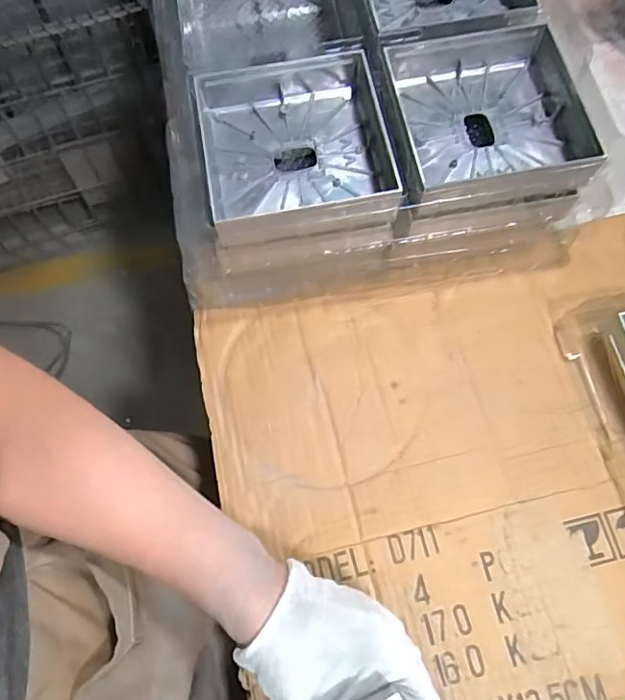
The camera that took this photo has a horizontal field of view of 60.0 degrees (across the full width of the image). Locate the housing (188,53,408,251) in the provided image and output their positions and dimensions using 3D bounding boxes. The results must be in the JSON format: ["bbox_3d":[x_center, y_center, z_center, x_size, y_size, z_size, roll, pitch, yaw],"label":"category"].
[{"bbox_3d":[-0.014,-0.154,0.411,0.137,0.043,0.145,-7,70,-2],"label":"housing"}]

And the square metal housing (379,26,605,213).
[{"bbox_3d":[0.135,-0.180,0.422,0.156,0.037,0.151,-8,70,-2],"label":"square metal housing"}]

